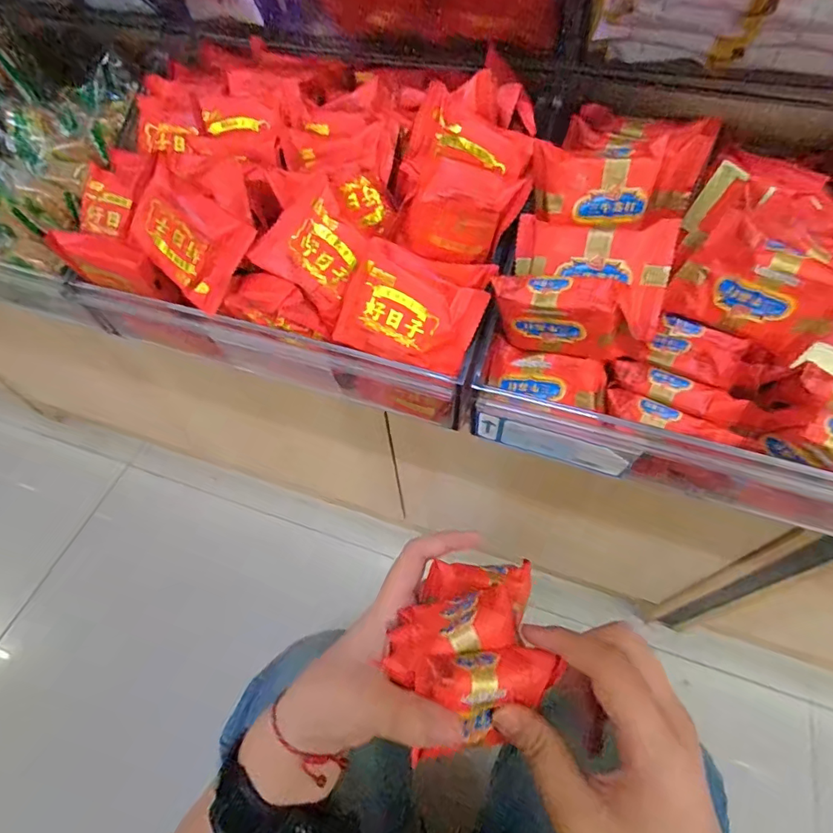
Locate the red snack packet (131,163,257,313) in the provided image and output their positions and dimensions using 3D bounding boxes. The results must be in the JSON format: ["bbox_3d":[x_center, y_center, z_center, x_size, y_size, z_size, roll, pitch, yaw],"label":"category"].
[{"bbox_3d":[-0.142,-0.107,0.299,0.068,0.059,0.016,36,20,-5],"label":"red snack packet"}]

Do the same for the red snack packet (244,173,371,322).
[{"bbox_3d":[-0.059,-0.100,0.293,0.061,0.013,0.060,40,108,-11],"label":"red snack packet"}]

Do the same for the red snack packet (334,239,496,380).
[{"bbox_3d":[-0.006,-0.058,0.287,0.080,0.060,0.016,23,27,1],"label":"red snack packet"}]

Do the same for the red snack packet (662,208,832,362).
[{"bbox_3d":[0.180,-0.066,0.251,0.078,0.055,0.025,25,62,18],"label":"red snack packet"}]

